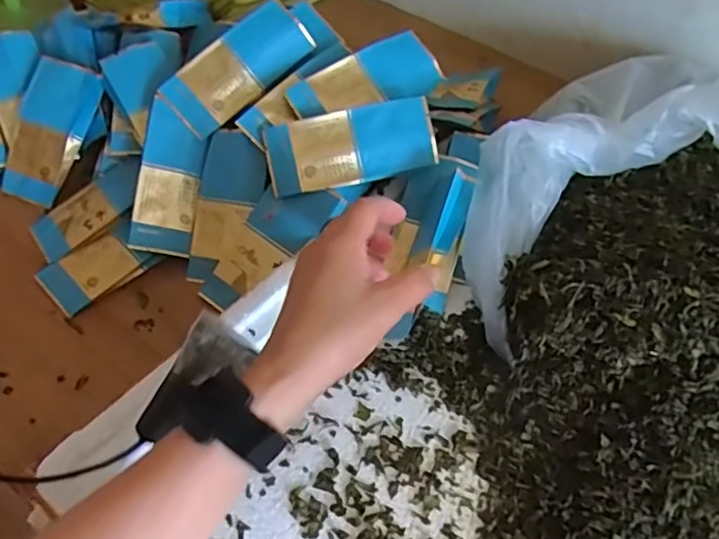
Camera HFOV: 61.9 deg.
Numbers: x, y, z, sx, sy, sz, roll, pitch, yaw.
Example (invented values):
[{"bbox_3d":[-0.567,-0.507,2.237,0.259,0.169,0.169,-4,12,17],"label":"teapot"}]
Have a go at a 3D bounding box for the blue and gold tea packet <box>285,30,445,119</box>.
[{"bbox_3d":[0.006,-0.154,0.495,0.127,0.009,0.056,-30,83,-15],"label":"blue and gold tea packet"}]

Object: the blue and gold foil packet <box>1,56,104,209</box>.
[{"bbox_3d":[-0.281,-0.125,0.545,0.058,0.027,0.128,21,90,12],"label":"blue and gold foil packet"}]

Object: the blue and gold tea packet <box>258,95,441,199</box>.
[{"bbox_3d":[-0.007,-0.095,0.467,0.129,0.009,0.055,-12,97,0],"label":"blue and gold tea packet"}]

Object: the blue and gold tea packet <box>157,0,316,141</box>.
[{"bbox_3d":[-0.102,-0.171,0.508,0.128,0.007,0.055,-41,104,-6],"label":"blue and gold tea packet"}]

